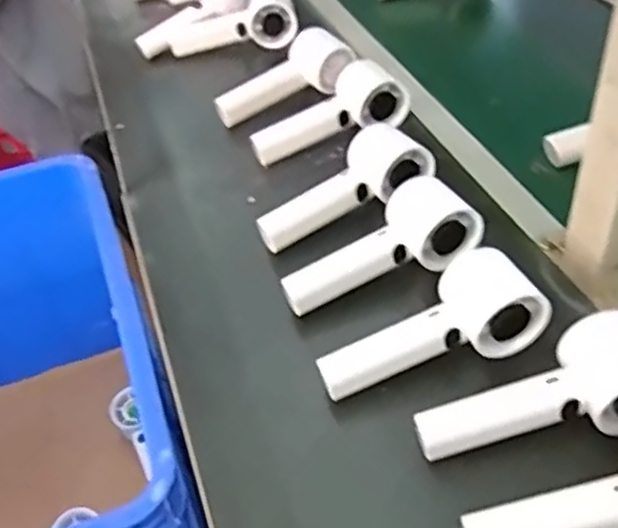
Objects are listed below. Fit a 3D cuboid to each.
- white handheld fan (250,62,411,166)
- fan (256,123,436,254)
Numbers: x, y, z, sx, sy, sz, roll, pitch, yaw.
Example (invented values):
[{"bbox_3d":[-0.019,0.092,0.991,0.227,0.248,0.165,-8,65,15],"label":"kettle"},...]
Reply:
[{"bbox_3d":[0.021,-0.146,0.682,0.155,0.055,0.067,-27,48,-21],"label":"white handheld fan"},{"bbox_3d":[0.034,-0.058,0.588,0.153,0.049,0.070,-36,51,-28],"label":"fan"}]

